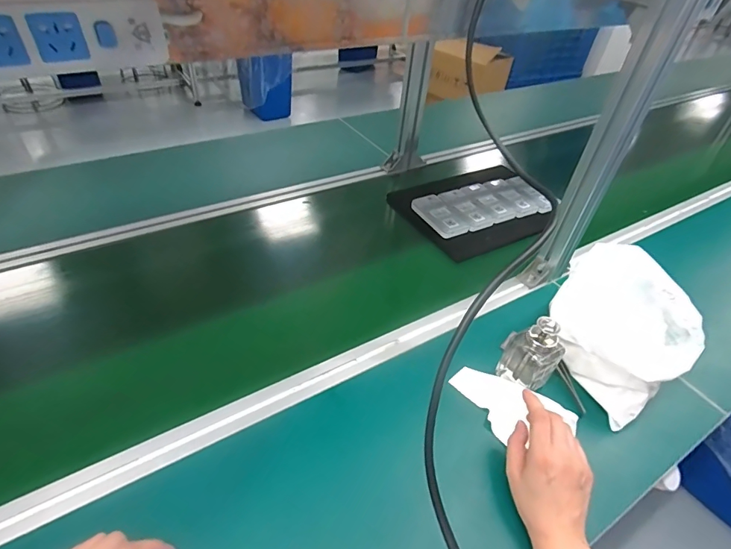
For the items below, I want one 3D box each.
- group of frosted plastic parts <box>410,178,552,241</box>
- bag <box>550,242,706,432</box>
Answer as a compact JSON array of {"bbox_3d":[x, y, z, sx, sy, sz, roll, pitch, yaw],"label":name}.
[{"bbox_3d":[0.252,-0.150,0.896,0.302,0.020,0.132,-17,47,-23],"label":"group of frosted plastic parts"},{"bbox_3d":[0.356,0.071,0.594,0.160,0.131,0.187,-21,49,-27],"label":"bag"}]

